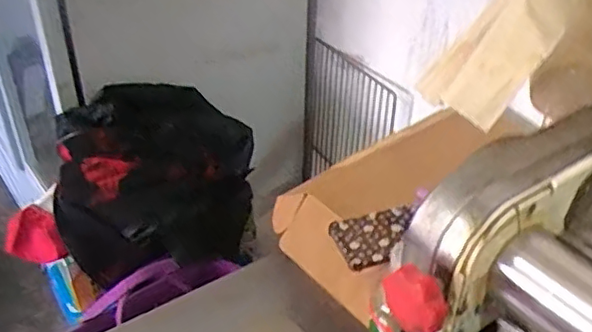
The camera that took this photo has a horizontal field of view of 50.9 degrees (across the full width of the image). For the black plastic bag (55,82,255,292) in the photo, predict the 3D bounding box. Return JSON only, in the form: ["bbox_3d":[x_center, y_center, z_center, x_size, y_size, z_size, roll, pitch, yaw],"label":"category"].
[{"bbox_3d":[-0.234,0.008,1.047,0.317,0.270,0.225,-3,35,-6],"label":"black plastic bag"}]

